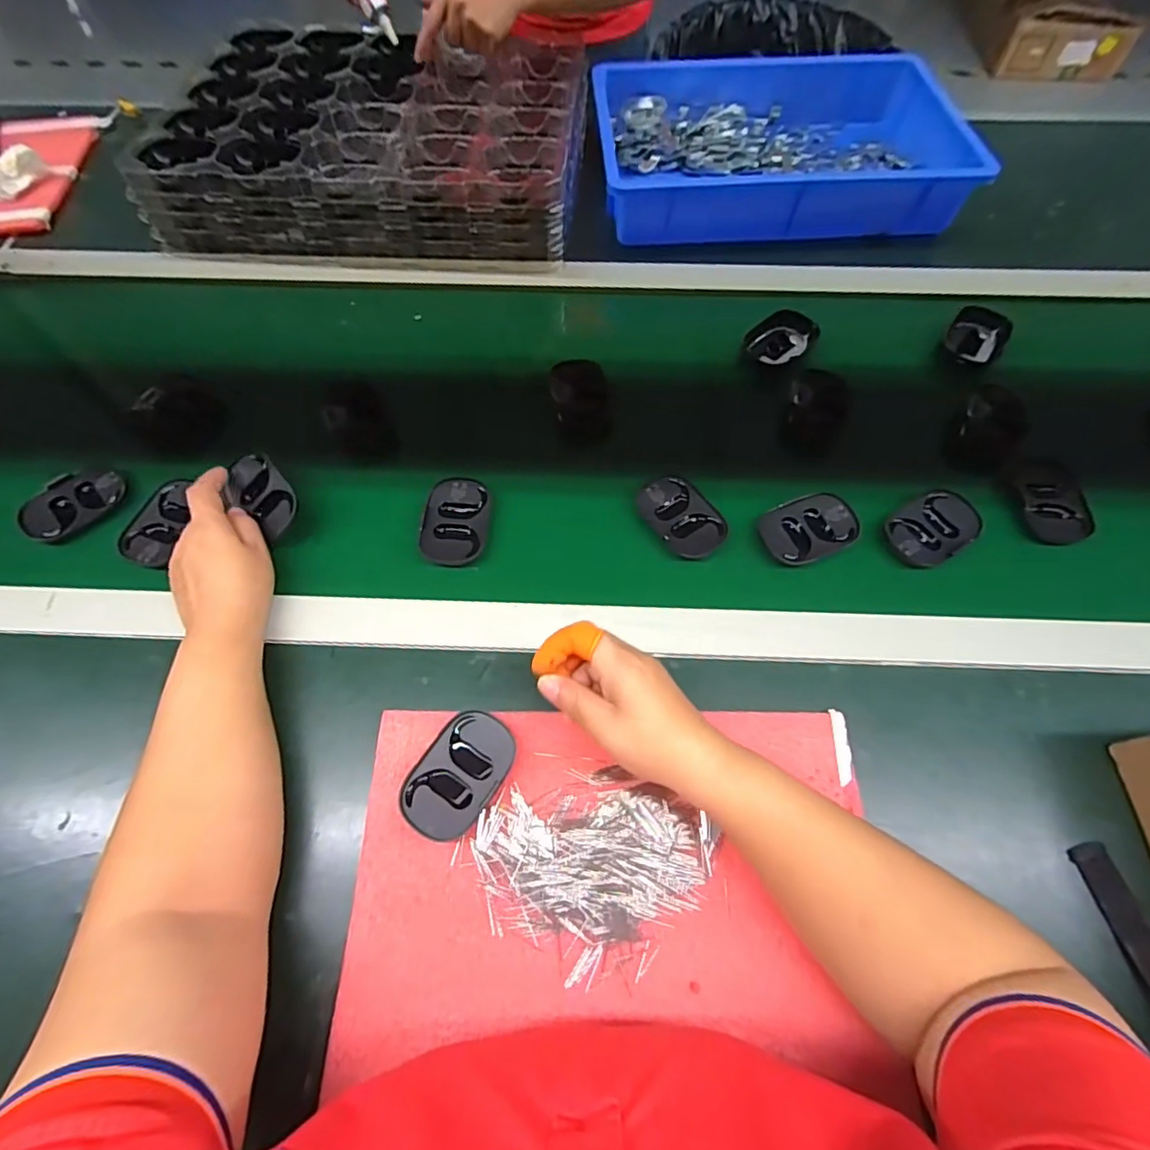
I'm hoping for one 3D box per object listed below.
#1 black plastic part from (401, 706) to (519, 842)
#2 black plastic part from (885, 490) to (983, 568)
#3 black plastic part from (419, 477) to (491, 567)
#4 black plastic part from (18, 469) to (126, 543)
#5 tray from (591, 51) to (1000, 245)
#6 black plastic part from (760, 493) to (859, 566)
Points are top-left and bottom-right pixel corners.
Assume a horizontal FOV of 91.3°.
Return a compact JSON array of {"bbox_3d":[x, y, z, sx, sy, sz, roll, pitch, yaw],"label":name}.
[{"bbox_3d":[-0.082,0.142,0.401,0.057,0.013,0.086,29,67,13],"label":"black plastic part"},{"bbox_3d":[0.318,-0.044,0.497,0.086,0.013,0.056,-29,68,-13],"label":"black plastic part"},{"bbox_3d":[-0.107,-0.047,0.512,0.057,0.017,0.087,4,64,2],"label":"black plastic part"},{"bbox_3d":[-0.461,-0.065,0.520,0.084,0.017,0.058,-41,71,-18],"label":"black plastic part"},{"bbox_3d":[0.249,-0.559,0.733,0.425,0.090,0.316,0,64,0],"label":"tray"},{"bbox_3d":[0.209,-0.042,0.503,0.084,0.009,0.058,-22,66,-10],"label":"black plastic part"}]

